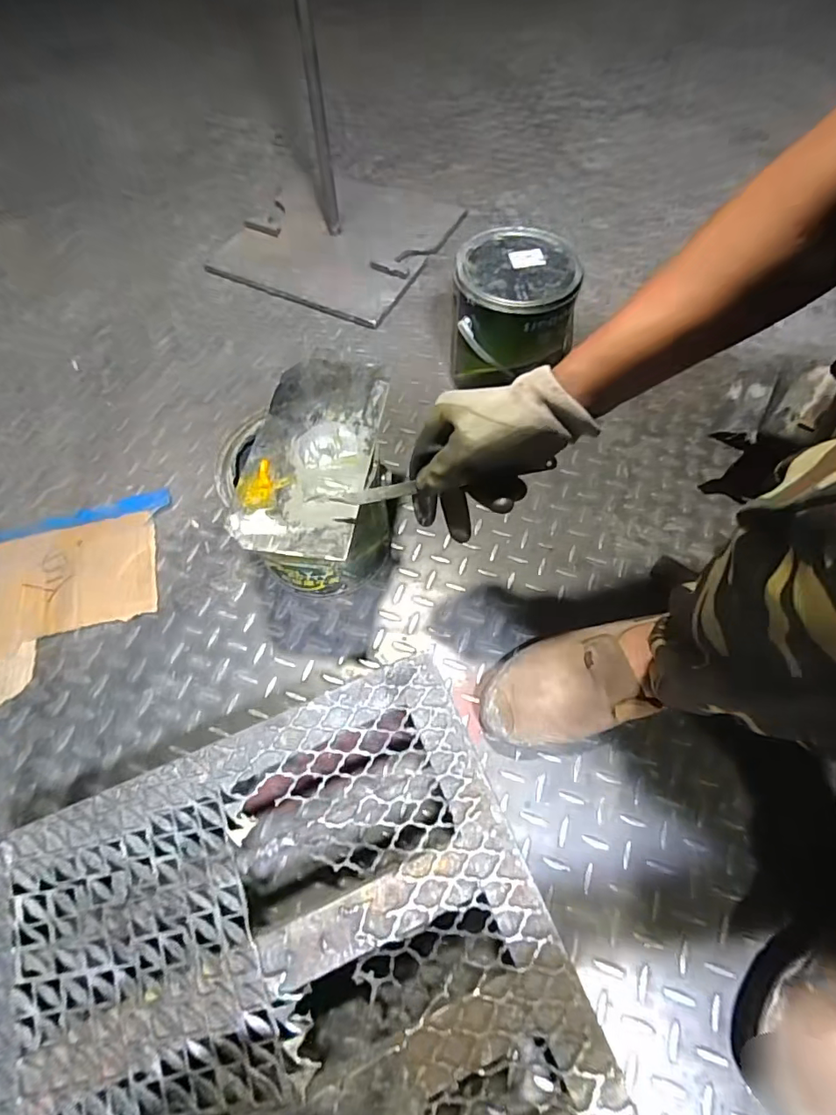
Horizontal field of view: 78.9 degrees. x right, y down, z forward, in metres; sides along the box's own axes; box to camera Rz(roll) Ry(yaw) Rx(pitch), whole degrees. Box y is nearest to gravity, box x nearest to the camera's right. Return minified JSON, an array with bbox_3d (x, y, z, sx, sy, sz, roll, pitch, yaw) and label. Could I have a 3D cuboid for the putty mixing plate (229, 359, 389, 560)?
[{"bbox_3d":[-0.104,-0.108,0.500,0.118,0.009,0.233,7,61,6],"label":"putty mixing plate"}]

